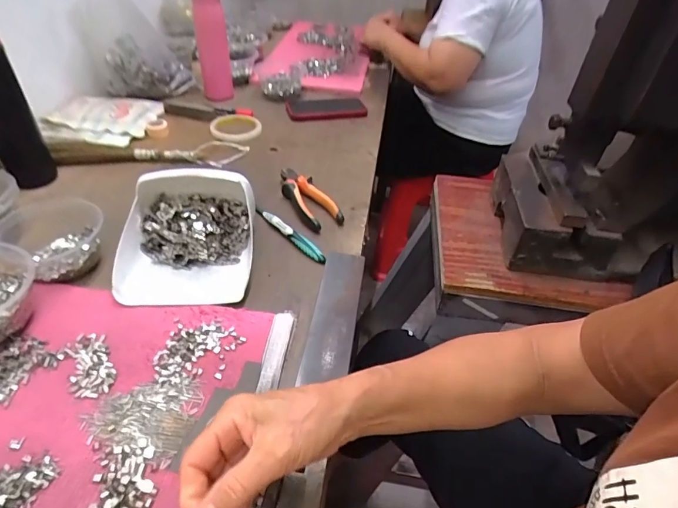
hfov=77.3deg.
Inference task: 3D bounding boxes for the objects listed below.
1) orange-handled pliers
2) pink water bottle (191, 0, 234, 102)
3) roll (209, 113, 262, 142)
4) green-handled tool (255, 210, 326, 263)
[{"bbox_3d":[-0.050,-0.088,0.645,0.051,0.018,0.150,-20,48,-26],"label":"orange-handled pliers"},{"bbox_3d":[-0.268,-0.443,0.904,0.067,0.230,0.065,-6,44,-13],"label":"pink water bottle"},{"bbox_3d":[-0.205,-0.247,0.831,0.100,0.017,0.092,4,42,-3],"label":"roll"},{"bbox_3d":[-0.068,-0.031,0.584,0.012,0.010,0.139,-31,54,-34],"label":"green-handled tool"}]

